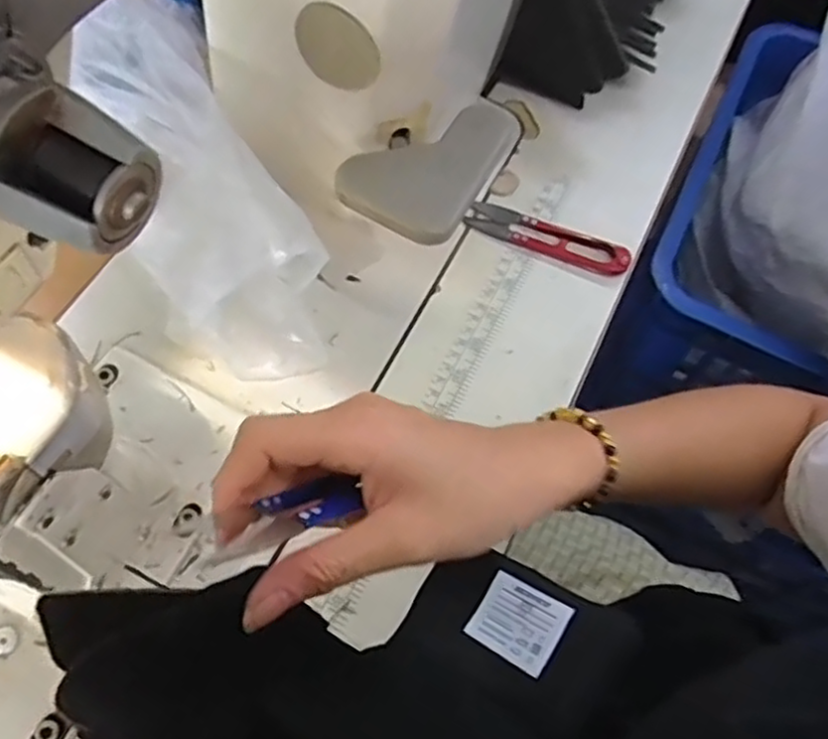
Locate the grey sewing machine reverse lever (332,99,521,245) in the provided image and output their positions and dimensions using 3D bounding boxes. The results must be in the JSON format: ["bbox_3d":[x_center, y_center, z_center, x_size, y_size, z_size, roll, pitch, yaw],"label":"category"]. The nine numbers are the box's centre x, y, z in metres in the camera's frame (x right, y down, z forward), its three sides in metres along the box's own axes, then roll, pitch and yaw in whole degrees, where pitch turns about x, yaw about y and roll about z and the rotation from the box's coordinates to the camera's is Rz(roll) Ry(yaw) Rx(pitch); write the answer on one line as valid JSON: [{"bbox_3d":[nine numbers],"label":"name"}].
[{"bbox_3d":[0.012,-0.124,0.409,0.065,0.027,0.116,27,65,12],"label":"grey sewing machine reverse lever"}]

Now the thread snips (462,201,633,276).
[{"bbox_3d":[0.091,-0.092,0.487,0.114,0.010,0.026,24,64,10],"label":"thread snips"}]

